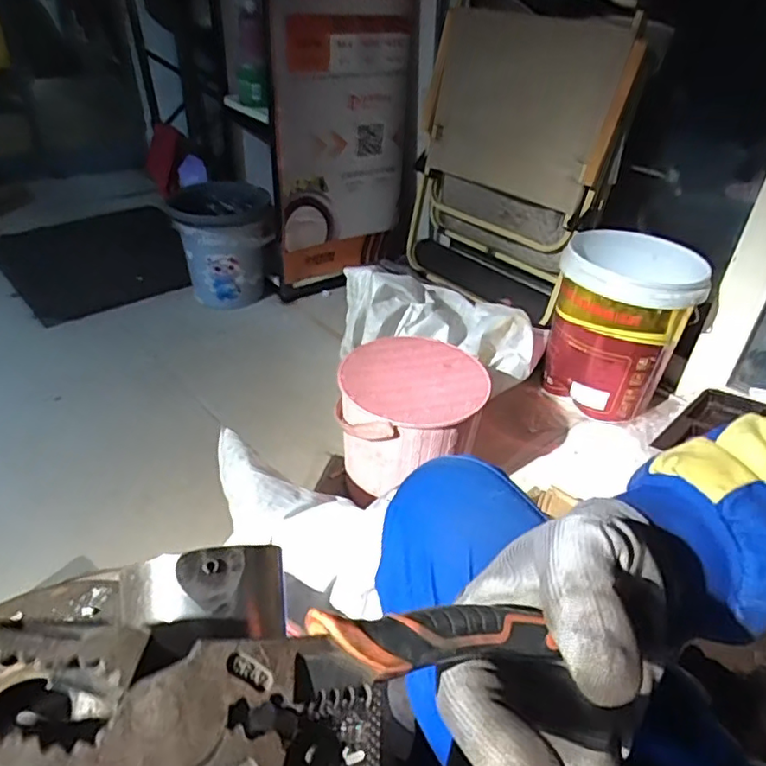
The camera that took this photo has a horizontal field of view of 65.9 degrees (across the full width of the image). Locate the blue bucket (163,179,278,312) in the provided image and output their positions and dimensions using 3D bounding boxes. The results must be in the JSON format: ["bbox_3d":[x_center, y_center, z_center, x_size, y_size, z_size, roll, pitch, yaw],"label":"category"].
[{"bbox_3d":[-0.443,-0.384,1.674,0.257,0.295,0.257,-10,39,-18],"label":"blue bucket"}]

